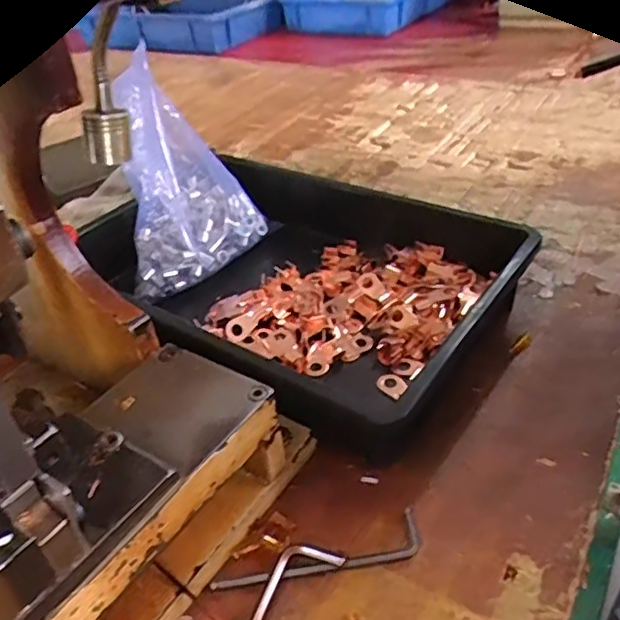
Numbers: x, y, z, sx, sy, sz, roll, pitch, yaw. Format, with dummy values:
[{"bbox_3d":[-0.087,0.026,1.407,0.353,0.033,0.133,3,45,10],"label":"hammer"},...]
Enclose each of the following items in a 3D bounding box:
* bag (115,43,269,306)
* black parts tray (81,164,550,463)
[{"bbox_3d":[-0.113,-0.123,0.569,0.131,0.167,0.137,-10,37,-6],"label":"bag"},{"bbox_3d":[-0.005,-0.022,0.507,0.301,0.076,0.248,21,44,31],"label":"black parts tray"}]

